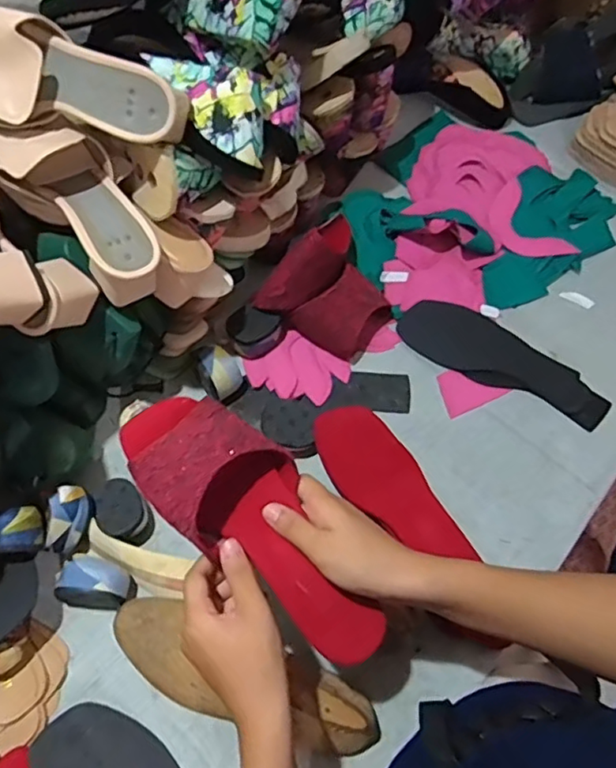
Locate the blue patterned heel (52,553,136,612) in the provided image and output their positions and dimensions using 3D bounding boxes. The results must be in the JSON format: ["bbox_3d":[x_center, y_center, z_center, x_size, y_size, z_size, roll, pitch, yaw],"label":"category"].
[{"bbox_3d":[-0.194,0.185,0.551,0.058,0.047,0.046,17,63,8],"label":"blue patterned heel"}]

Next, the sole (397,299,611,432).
[{"bbox_3d":[0.225,-0.031,0.688,0.241,0.008,0.077,26,65,13],"label":"sole"}]

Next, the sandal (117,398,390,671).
[{"bbox_3d":[-0.036,0.100,0.431,0.094,0.050,0.233,-41,88,-19],"label":"sandal"}]

